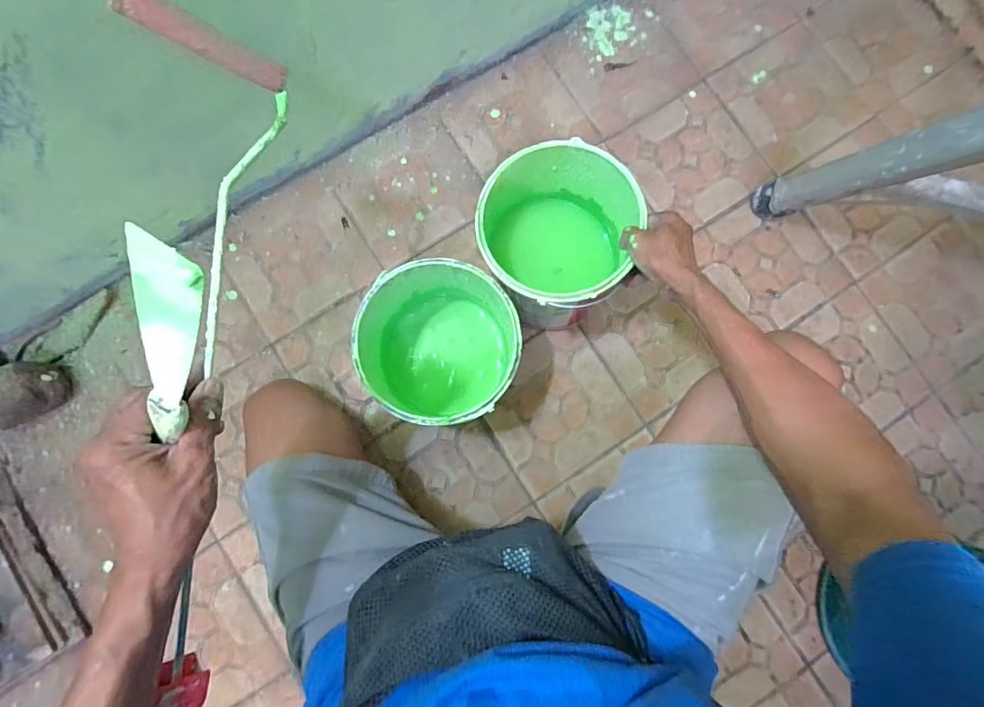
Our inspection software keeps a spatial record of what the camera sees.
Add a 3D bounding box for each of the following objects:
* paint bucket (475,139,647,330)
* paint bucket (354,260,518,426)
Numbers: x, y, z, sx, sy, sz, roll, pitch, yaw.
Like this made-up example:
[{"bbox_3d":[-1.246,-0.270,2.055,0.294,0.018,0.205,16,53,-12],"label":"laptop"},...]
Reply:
[{"bbox_3d":[0.072,-0.140,0.584,0.171,0.184,0.180,0,83,-2],"label":"paint bucket"},{"bbox_3d":[-0.062,-0.006,0.582,0.174,0.186,0.178,0,83,-2],"label":"paint bucket"}]

